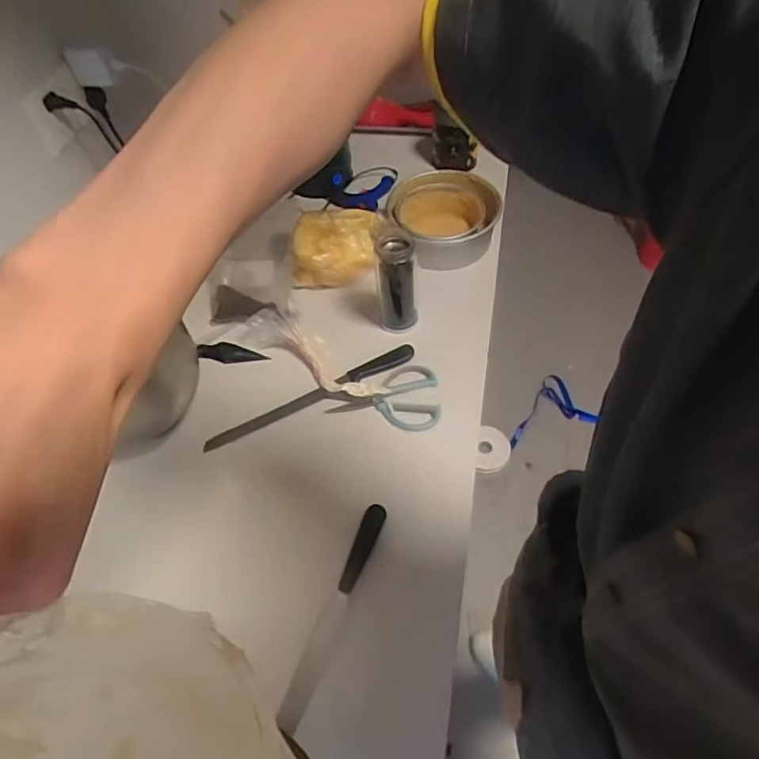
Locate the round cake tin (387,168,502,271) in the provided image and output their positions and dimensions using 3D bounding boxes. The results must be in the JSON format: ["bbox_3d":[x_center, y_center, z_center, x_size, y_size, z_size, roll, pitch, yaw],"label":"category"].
[{"bbox_3d":[0.136,-0.322,1.117,0.224,0.088,0.200,-22,55,-11],"label":"round cake tin"}]

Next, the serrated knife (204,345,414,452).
[{"bbox_3d":[-0.106,0.030,0.931,0.366,0.026,0.032,-25,56,-13],"label":"serrated knife"}]

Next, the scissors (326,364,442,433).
[{"bbox_3d":[0.006,0.028,0.934,0.178,0.026,0.120,0,54,5],"label":"scissors"}]

